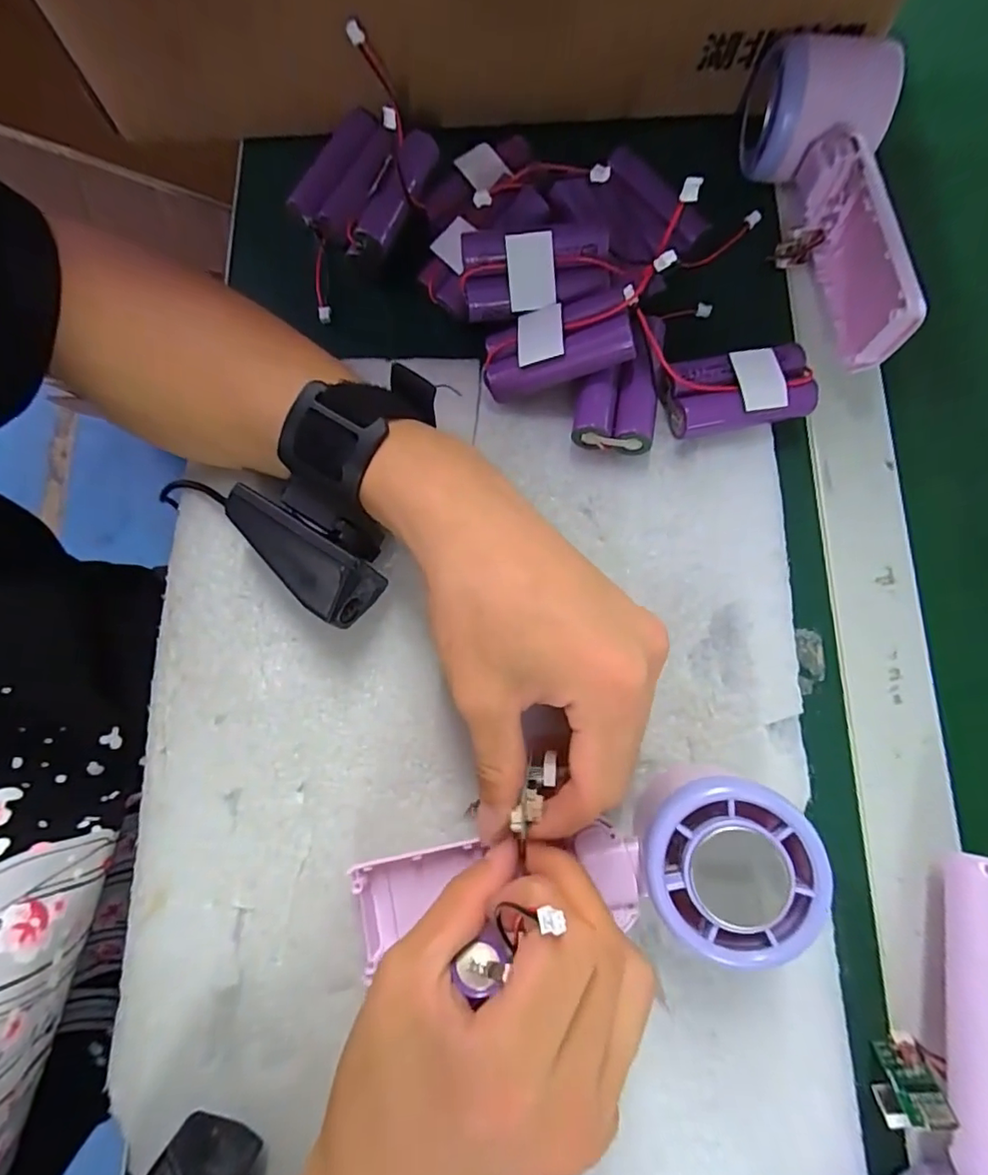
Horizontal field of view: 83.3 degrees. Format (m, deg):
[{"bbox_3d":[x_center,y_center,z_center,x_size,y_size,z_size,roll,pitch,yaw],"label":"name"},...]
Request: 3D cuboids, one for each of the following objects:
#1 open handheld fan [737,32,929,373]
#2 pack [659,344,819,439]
[{"bbox_3d":[0.164,-0.180,0.272,0.057,0.054,0.148,2,77,-1],"label":"open handheld fan"},{"bbox_3d":[0.114,-0.091,0.261,0.070,0.021,0.032,-12,77,-4],"label":"pack"}]

